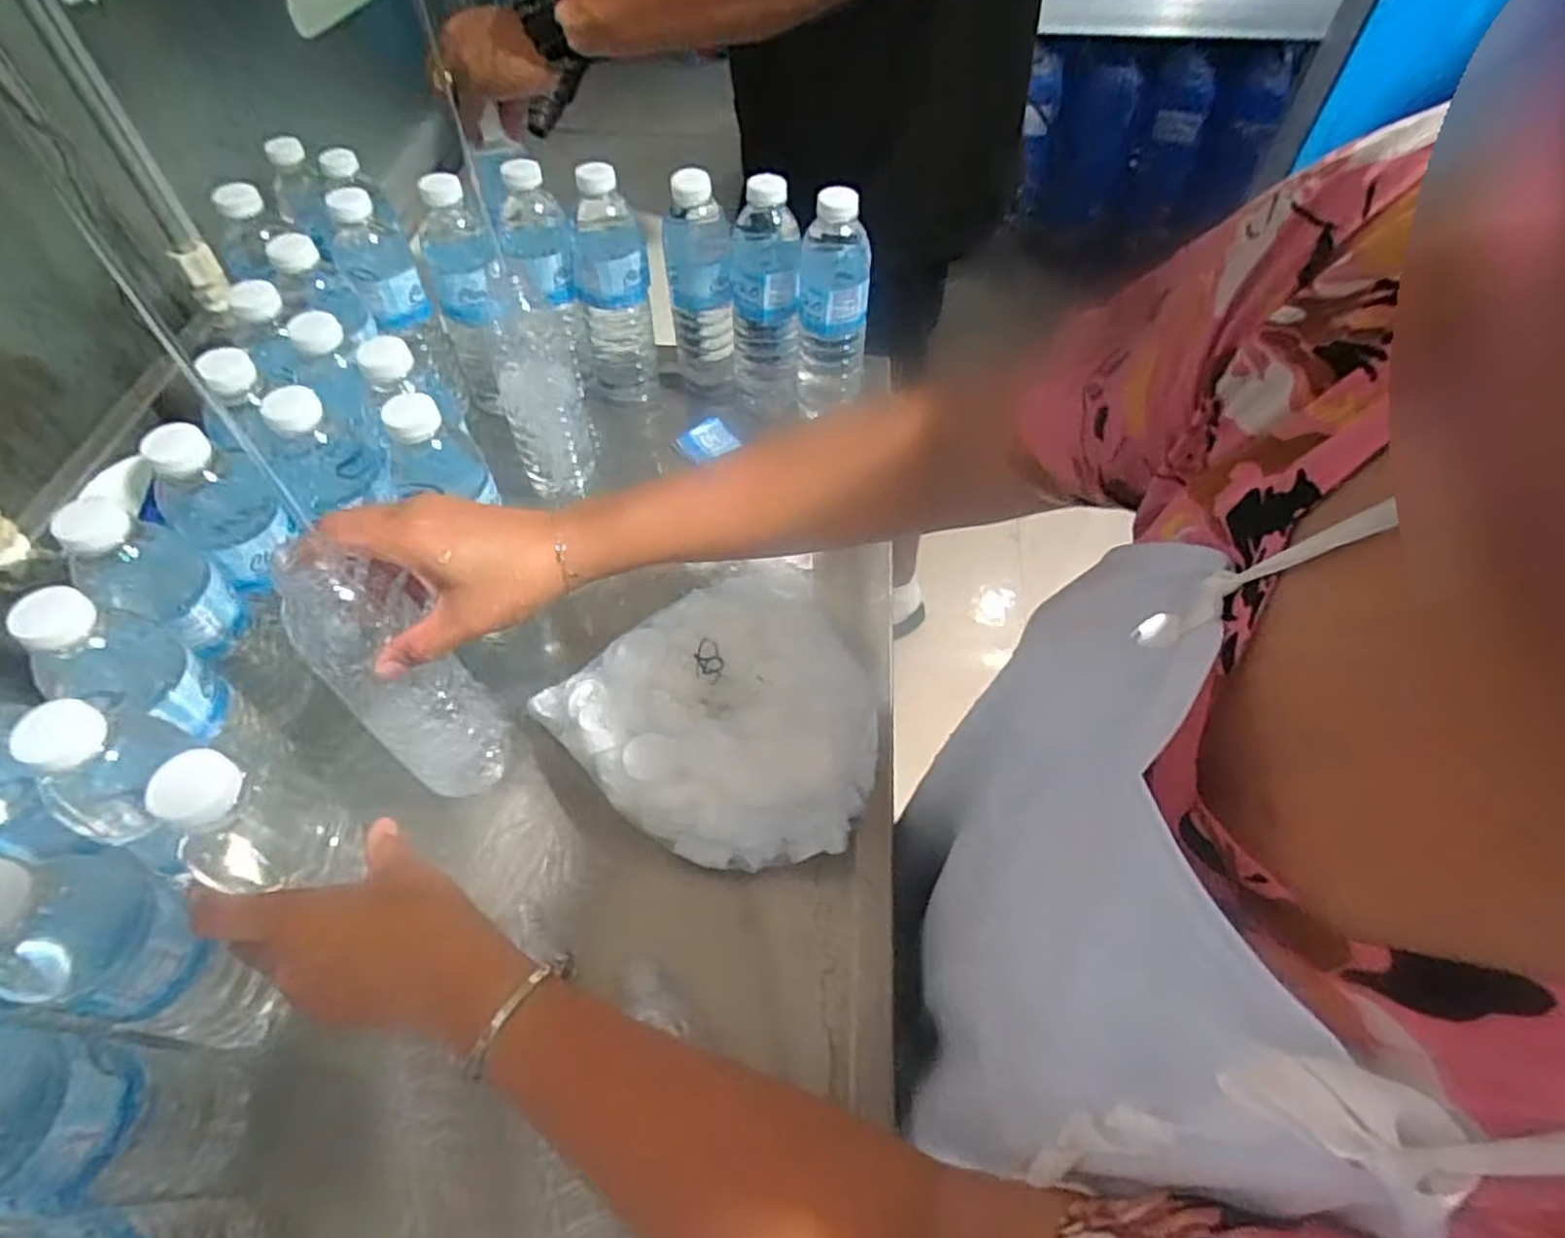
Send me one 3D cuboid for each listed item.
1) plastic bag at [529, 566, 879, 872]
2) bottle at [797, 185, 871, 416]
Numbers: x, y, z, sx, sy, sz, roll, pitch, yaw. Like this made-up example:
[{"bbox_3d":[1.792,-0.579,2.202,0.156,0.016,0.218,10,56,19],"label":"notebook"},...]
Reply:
[{"bbox_3d":[-0.028,0.065,0.522,0.197,0.082,0.197,-36,62,-23],"label":"plastic bag"},{"bbox_3d":[0.044,-0.264,0.663,0.060,0.195,0.053,5,55,3],"label":"bottle"}]

